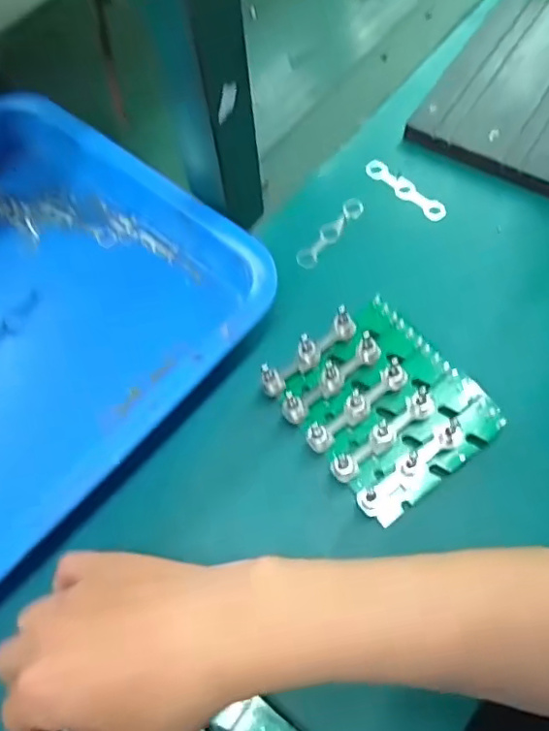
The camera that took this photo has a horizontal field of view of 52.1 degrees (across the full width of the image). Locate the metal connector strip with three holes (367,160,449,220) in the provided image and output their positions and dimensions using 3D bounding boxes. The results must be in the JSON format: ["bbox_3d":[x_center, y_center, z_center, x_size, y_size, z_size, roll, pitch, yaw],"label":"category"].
[{"bbox_3d":[0.110,-0.149,0.475,0.017,0.006,0.080,-41,70,-14],"label":"metal connector strip with three holes"}]

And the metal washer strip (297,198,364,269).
[{"bbox_3d":[0.046,-0.109,0.461,0.018,0.007,0.083,34,72,17],"label":"metal washer strip"}]

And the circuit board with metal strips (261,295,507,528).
[{"bbox_3d":[0.071,0.023,0.373,0.109,0.033,0.122,-35,69,-12],"label":"circuit board with metal strips"}]

